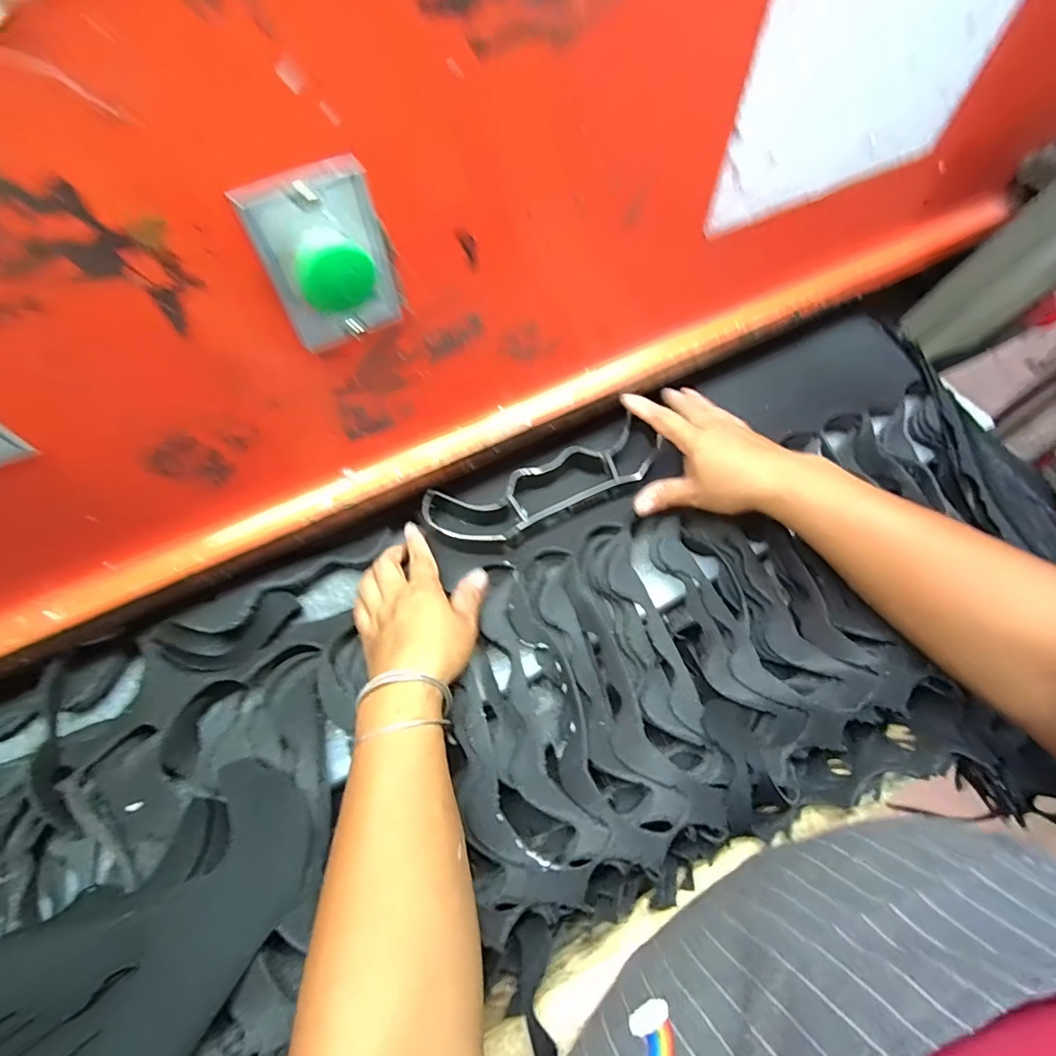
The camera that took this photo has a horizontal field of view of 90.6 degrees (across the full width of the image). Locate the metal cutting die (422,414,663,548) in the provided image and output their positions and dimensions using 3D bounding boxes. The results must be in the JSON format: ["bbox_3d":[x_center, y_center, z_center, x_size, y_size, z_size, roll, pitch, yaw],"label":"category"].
[{"bbox_3d":[0.021,-0.031,0.470,0.217,0.033,0.069,-22,59,-11],"label":"metal cutting die"}]

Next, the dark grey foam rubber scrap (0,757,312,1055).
[{"bbox_3d":[-0.262,0.279,0.310,0.281,0.018,0.158,-31,66,-15],"label":"dark grey foam rubber scrap"}]

